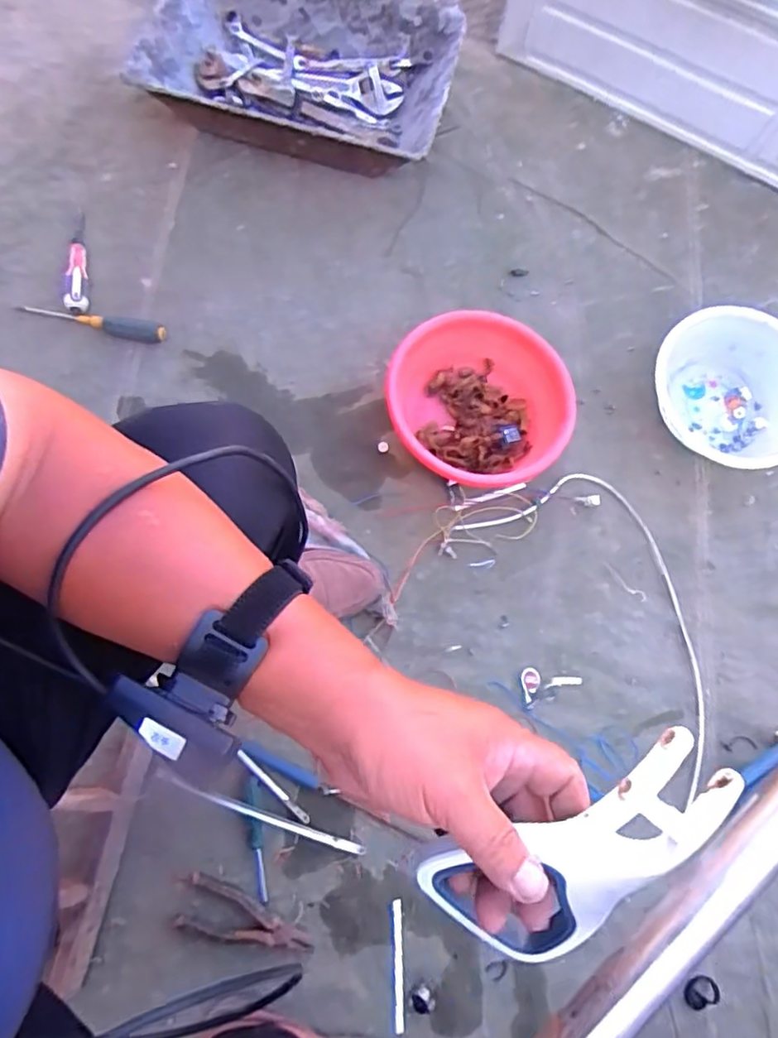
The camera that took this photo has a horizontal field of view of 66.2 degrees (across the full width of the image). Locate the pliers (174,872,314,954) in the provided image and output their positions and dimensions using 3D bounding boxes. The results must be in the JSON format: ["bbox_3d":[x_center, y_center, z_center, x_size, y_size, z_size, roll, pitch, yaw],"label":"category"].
[{"bbox_3d":[-0.171,0.483,0.721,0.162,0.024,0.065,14,74,4],"label":"pliers"}]

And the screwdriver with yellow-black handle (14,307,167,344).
[{"bbox_3d":[-0.474,-0.309,0.954,0.239,0.031,0.032,10,75,-2],"label":"screwdriver with yellow-black handle"}]

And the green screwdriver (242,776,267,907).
[{"bbox_3d":[-0.167,0.400,0.743,0.022,0.016,0.146,-8,74,-3],"label":"green screwdriver"}]

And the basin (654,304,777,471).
[{"bbox_3d":[0.532,-0.194,0.915,0.226,0.112,0.243,1,75,-4],"label":"basin"}]

